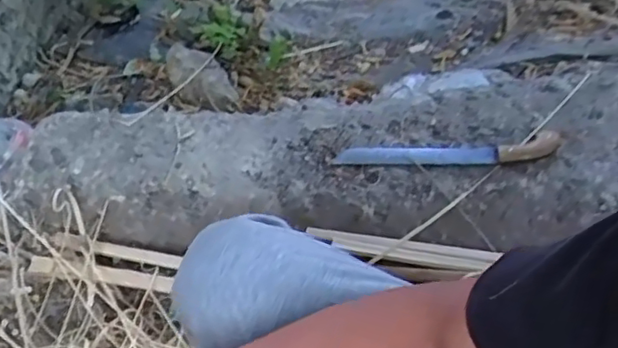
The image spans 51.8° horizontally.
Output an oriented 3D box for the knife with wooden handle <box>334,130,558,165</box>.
[{"bbox_3d":[0.208,-0.031,0.937,0.326,0.017,0.049,-5,56,-1],"label":"knife with wooden handle"}]

